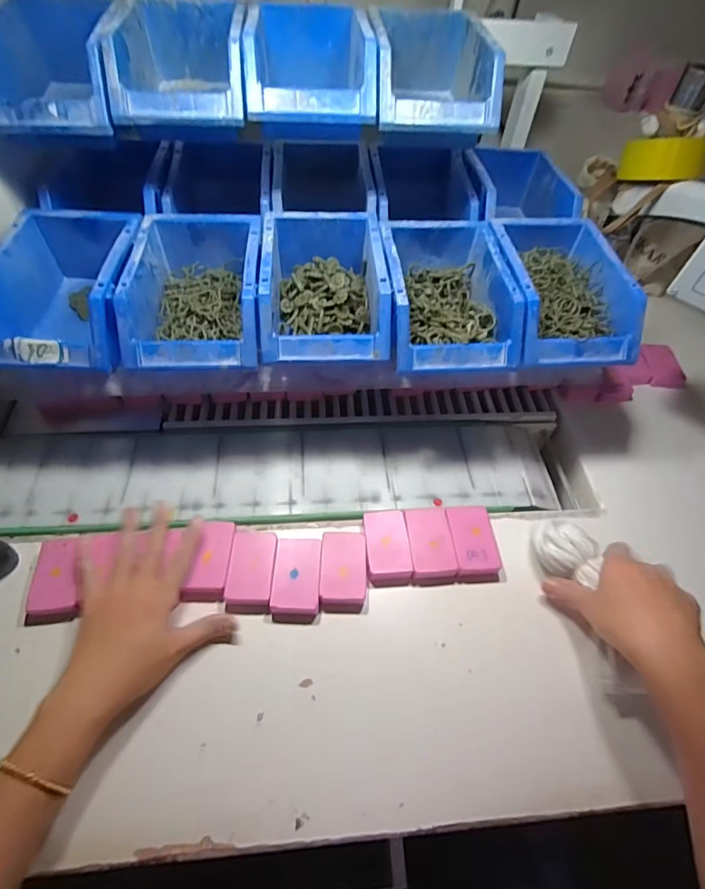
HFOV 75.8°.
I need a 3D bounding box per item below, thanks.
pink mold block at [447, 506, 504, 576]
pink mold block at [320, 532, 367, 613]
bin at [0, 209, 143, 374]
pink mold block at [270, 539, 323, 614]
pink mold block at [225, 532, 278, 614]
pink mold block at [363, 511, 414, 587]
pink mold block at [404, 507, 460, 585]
[{"bbox_3d":[0.125,0.101,0.470,0.047,0.017,0.070,-1,56,-4],"label":"pink mold block"},{"bbox_3d":[-0.009,0.124,0.445,0.044,0.017,0.072,2,56,-2],"label":"pink mold block"},{"bbox_3d":[-0.279,-0.152,0.453,0.125,0.077,0.187,0,54,-4],"label":"bin"},{"bbox_3d":[-0.053,0.128,0.439,0.044,0.017,0.070,2,56,-2],"label":"pink mold block"},{"bbox_3d":[-0.098,0.123,0.440,0.043,0.015,0.074,2,56,-2],"label":"pink mold block"},{"bbox_3d":[0.035,0.104,0.461,0.043,0.015,0.072,-4,56,-5],"label":"pink mold block"},{"bbox_3d":[0.080,0.104,0.466,0.044,0.016,0.074,-3,56,-5],"label":"pink mold block"}]

